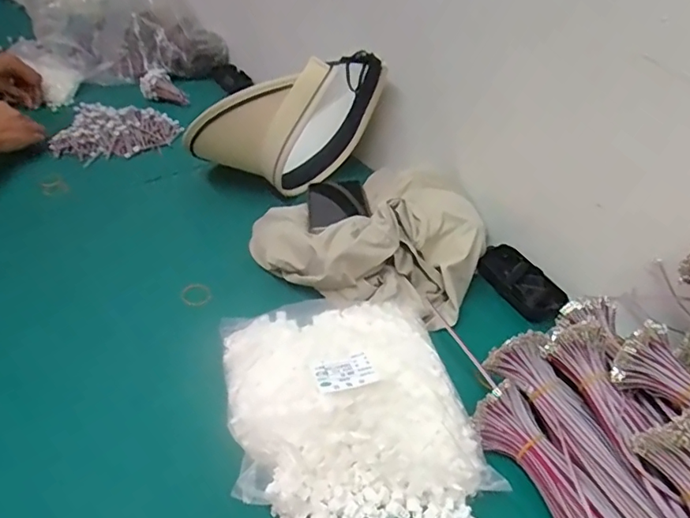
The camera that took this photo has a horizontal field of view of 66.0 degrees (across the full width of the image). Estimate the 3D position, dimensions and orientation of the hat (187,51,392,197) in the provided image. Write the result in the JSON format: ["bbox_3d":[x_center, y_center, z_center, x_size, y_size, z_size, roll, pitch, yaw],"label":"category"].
[{"bbox_3d":[-0.068,-0.163,0.693,0.255,0.176,0.107,-14,41,-19],"label":"hat"}]

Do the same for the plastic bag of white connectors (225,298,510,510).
[{"bbox_3d":[0.000,0.114,0.439,0.187,0.051,0.209,-7,39,-12],"label":"plastic bag of white connectors"}]

